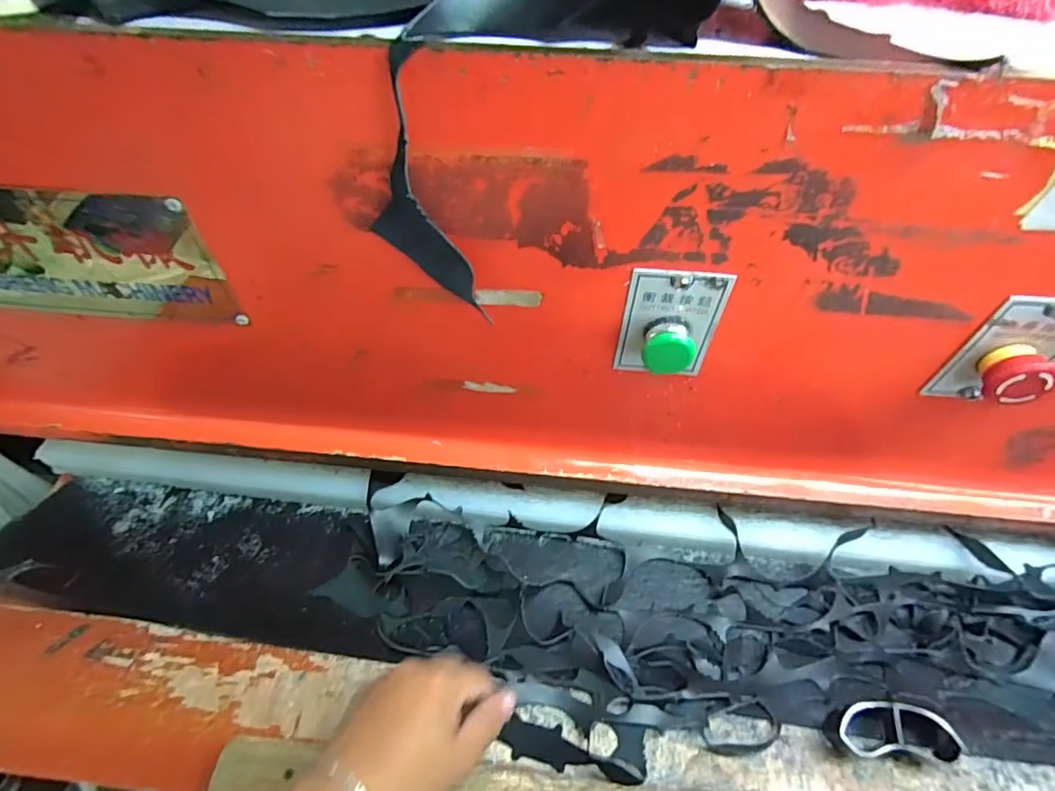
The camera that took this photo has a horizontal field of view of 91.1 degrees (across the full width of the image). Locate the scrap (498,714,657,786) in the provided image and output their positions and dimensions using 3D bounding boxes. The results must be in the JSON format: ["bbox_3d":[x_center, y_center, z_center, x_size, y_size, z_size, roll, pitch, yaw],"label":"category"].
[{"bbox_3d":[0.037,0.266,0.392,0.112,0.020,0.038,4,56,4],"label":"scrap"}]

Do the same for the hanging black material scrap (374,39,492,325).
[{"bbox_3d":[-0.060,-0.101,0.278,0.048,0.146,0.010,-4,49,9],"label":"hanging black material scrap"}]

